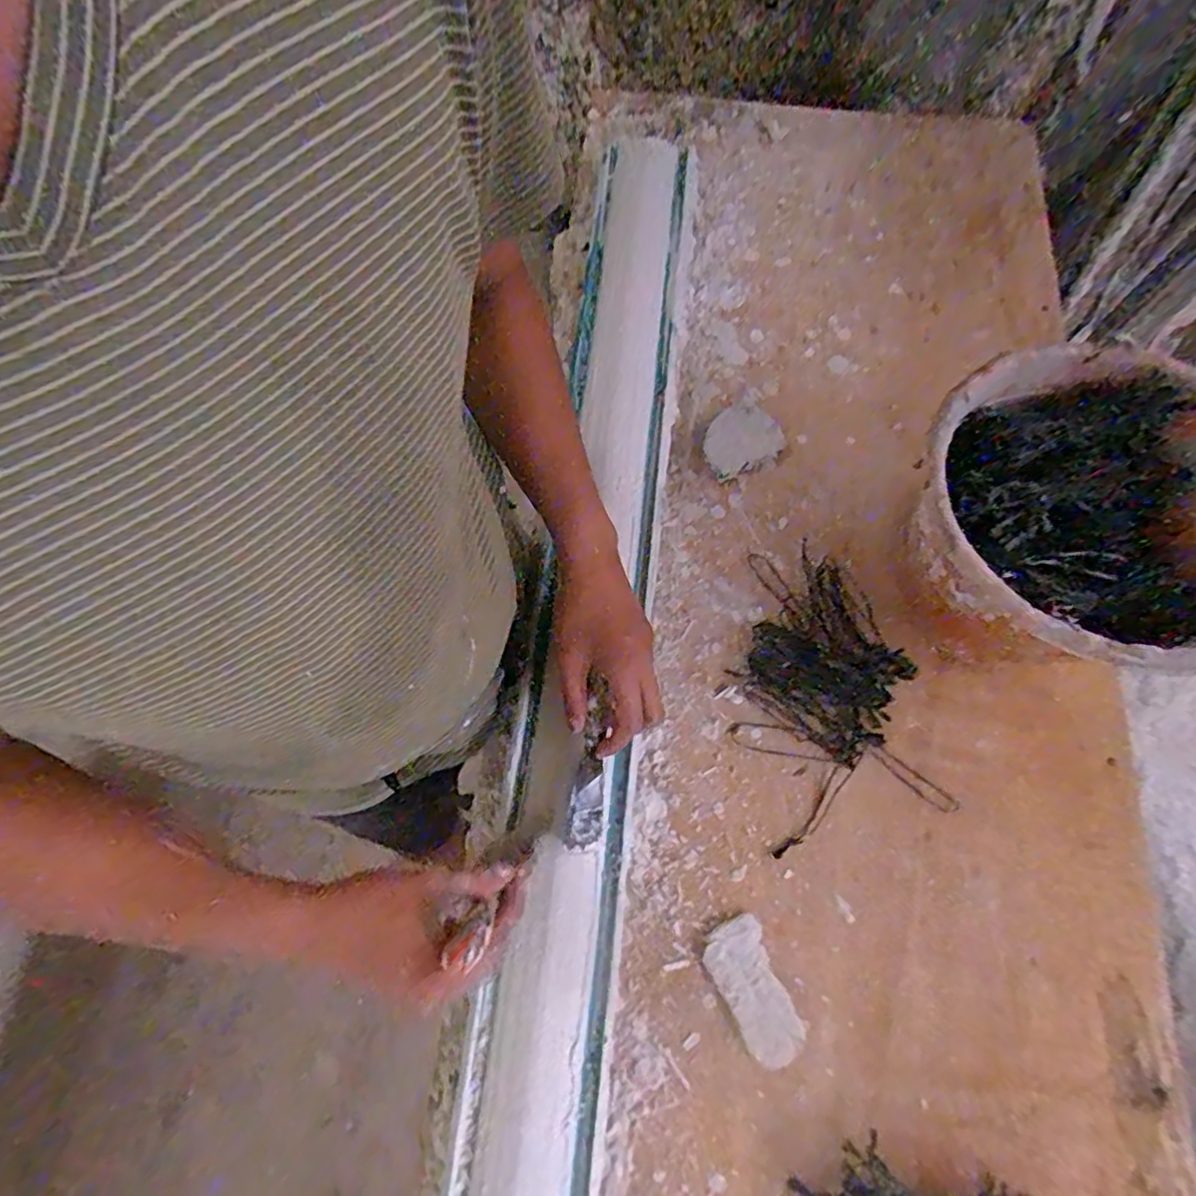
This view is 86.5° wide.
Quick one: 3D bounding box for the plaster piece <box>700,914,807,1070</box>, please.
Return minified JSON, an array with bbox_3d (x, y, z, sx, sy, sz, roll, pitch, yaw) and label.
[{"bbox_3d":[0.130,0.329,0.531,0.052,0.004,0.108,-24,73,-8],"label":"plaster piece"}]

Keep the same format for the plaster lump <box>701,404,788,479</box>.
[{"bbox_3d":[0.155,-0.175,0.695,0.089,0.006,0.067,-26,73,-9],"label":"plaster lump"}]

